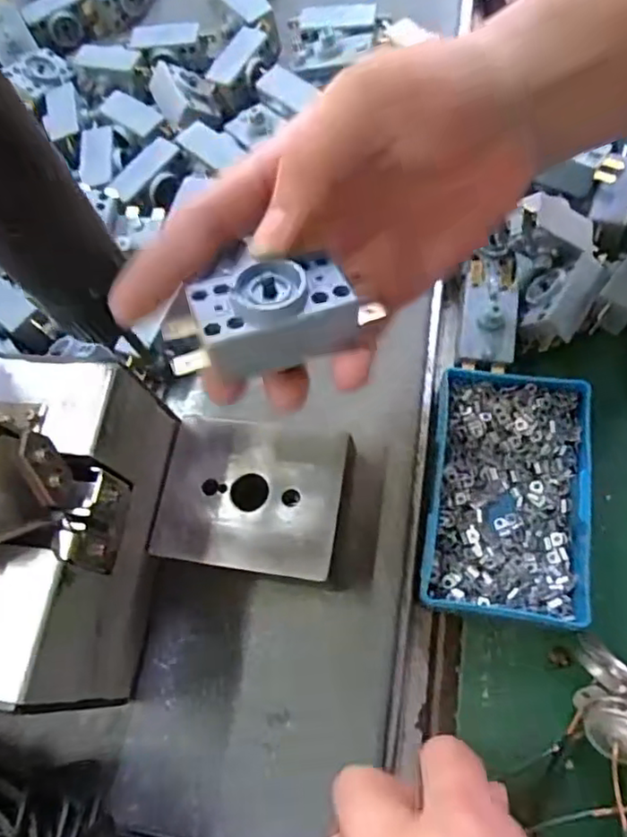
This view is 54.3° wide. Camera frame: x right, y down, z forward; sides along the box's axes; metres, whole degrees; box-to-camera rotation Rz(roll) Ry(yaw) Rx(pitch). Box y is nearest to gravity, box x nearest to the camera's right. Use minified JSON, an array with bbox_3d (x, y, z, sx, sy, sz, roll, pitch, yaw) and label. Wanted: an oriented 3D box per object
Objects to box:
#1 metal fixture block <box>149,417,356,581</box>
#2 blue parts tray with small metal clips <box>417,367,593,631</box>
[{"bbox_3d":[-0.027,0.035,0.274,0.081,0.027,0.064,9,70,5],"label":"metal fixture block"},{"bbox_3d":[0.092,0.034,0.288,0.070,0.023,0.113,5,68,13],"label":"blue parts tray with small metal clips"}]

